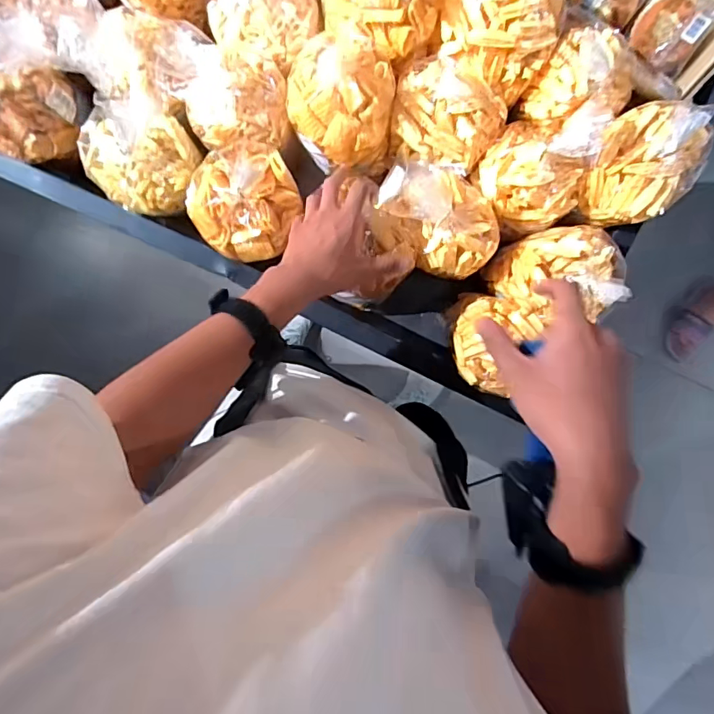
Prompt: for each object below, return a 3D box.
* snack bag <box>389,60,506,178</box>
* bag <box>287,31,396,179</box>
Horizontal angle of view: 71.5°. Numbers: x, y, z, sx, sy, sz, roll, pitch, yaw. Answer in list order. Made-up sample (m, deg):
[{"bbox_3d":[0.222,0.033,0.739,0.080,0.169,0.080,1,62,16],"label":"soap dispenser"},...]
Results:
[{"bbox_3d":[0.108,-0.288,0.588,0.126,0.085,0.113,18,97,-4],"label":"snack bag"},{"bbox_3d":[-0.019,-0.300,0.577,0.122,0.100,0.138,1,98,-2],"label":"bag"}]

